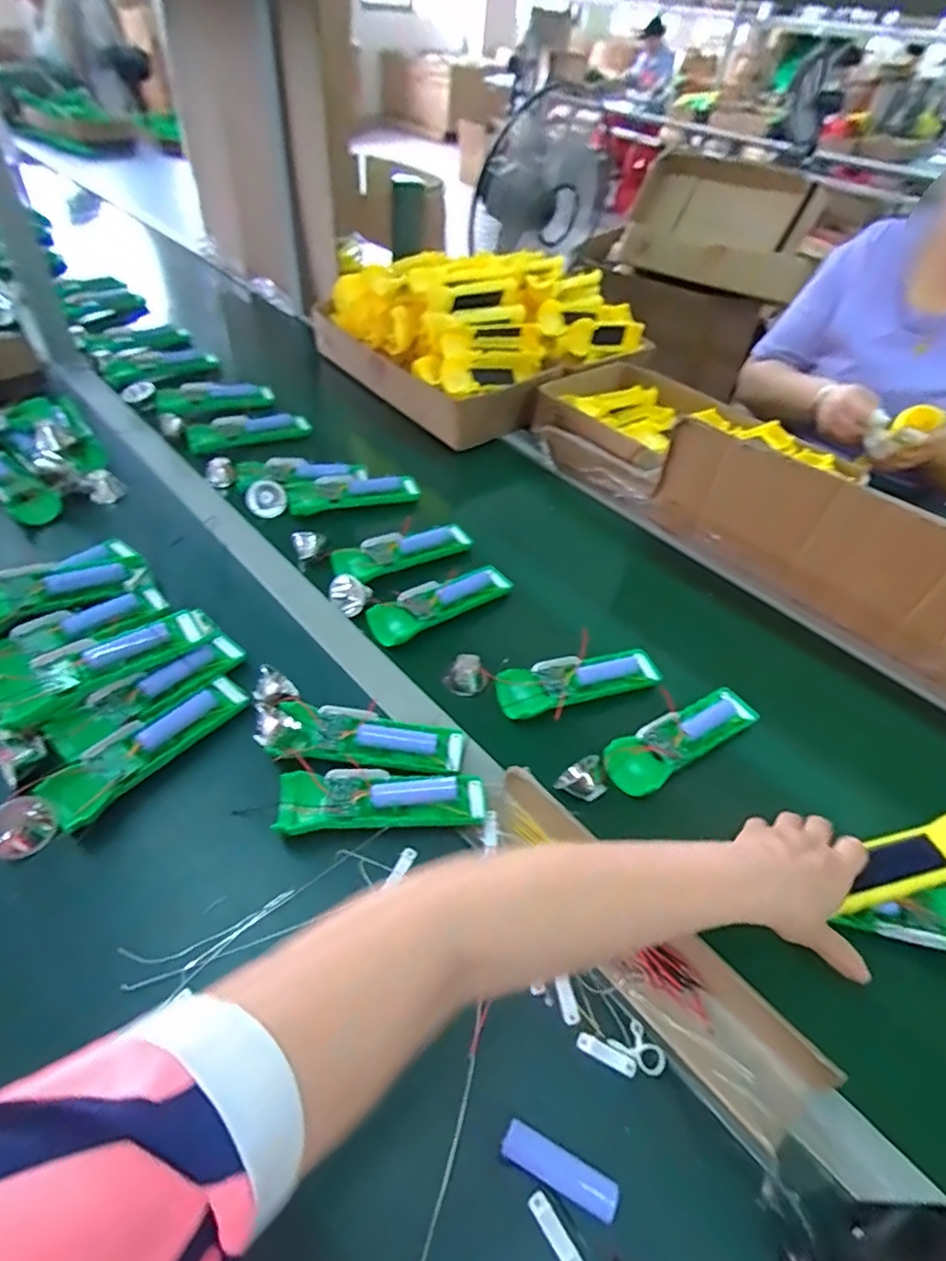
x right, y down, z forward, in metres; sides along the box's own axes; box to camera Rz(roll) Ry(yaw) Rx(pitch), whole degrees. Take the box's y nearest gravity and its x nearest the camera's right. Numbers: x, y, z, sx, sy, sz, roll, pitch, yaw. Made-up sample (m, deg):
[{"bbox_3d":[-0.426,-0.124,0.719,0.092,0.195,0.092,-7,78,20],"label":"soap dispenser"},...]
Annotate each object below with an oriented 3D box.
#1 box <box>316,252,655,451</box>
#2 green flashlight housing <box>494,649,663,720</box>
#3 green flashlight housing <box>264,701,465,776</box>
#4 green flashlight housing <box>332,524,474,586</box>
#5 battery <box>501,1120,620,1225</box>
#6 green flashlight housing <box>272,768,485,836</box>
[{"bbox_3d":[0.023,-0.535,1.005,0.447,0.161,0.393,-31,57,-27],"label":"box"},{"bbox_3d":[0.105,0.050,0.580,0.169,0.024,0.052,-12,50,-14],"label":"green flashlight housing"},{"bbox_3d":[-0.089,0.093,0.508,0.157,0.020,0.052,5,48,2],"label":"green flashlight housing"},{"bbox_3d":[-0.082,-0.096,0.694,0.171,0.037,0.053,-24,53,-22],"label":"green flashlight housing"},{"bbox_3d":[0.049,0.313,0.343,0.067,0.019,0.018,22,51,16],"label":"battery"},{"bbox_3d":[-0.072,0.133,0.470,0.162,0.024,0.046,-1,48,-4],"label":"green flashlight housing"}]

